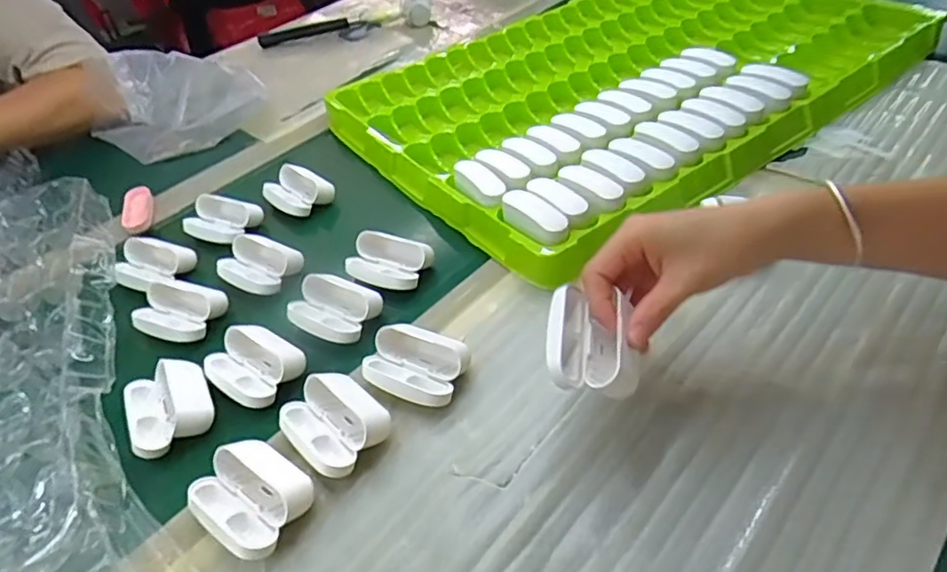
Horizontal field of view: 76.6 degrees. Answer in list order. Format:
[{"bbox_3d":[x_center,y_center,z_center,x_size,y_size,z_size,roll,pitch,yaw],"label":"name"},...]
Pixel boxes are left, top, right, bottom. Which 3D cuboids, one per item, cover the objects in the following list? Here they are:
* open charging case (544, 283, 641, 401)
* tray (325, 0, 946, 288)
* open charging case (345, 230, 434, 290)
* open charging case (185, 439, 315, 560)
[{"bbox_3d":[0.069,0.031,0.343,0.051,0.025,0.063,5,43,10],"label":"open charging case"},{"bbox_3d":[0.176,-0.251,0.693,0.613,0.058,0.432,-30,47,-23],"label":"tray"},{"bbox_3d":[-0.071,-0.020,0.495,0.066,0.028,0.042,12,46,20],"label":"open charging case"},{"bbox_3d":[-0.128,0.121,0.347,0.064,0.024,0.055,29,54,32],"label":"open charging case"}]

